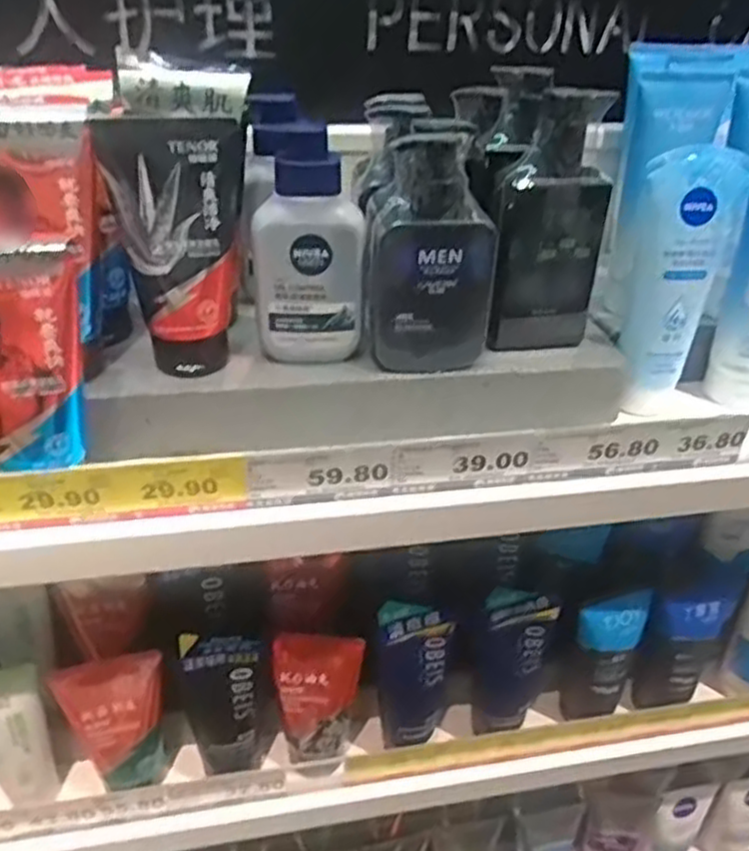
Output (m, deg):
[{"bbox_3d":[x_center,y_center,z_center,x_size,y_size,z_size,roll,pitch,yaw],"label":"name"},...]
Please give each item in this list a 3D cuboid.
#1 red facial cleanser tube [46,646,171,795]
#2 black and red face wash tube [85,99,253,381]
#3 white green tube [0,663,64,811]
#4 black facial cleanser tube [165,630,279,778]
[{"bbox_3d":[-0.188,0.219,0.544,0.070,0.110,0.032,-6,35,-15],"label":"red facial cleanser tube"},{"bbox_3d":[-0.112,-0.104,0.429,0.065,0.149,0.044,-24,43,-35],"label":"black and red face wash tube"},{"bbox_3d":[-0.262,0.227,0.536,0.052,0.129,0.034,-17,39,-28],"label":"white green tube"},{"bbox_3d":[-0.112,0.211,0.564,0.073,0.149,0.039,-1,34,-7],"label":"black facial cleanser tube"}]

